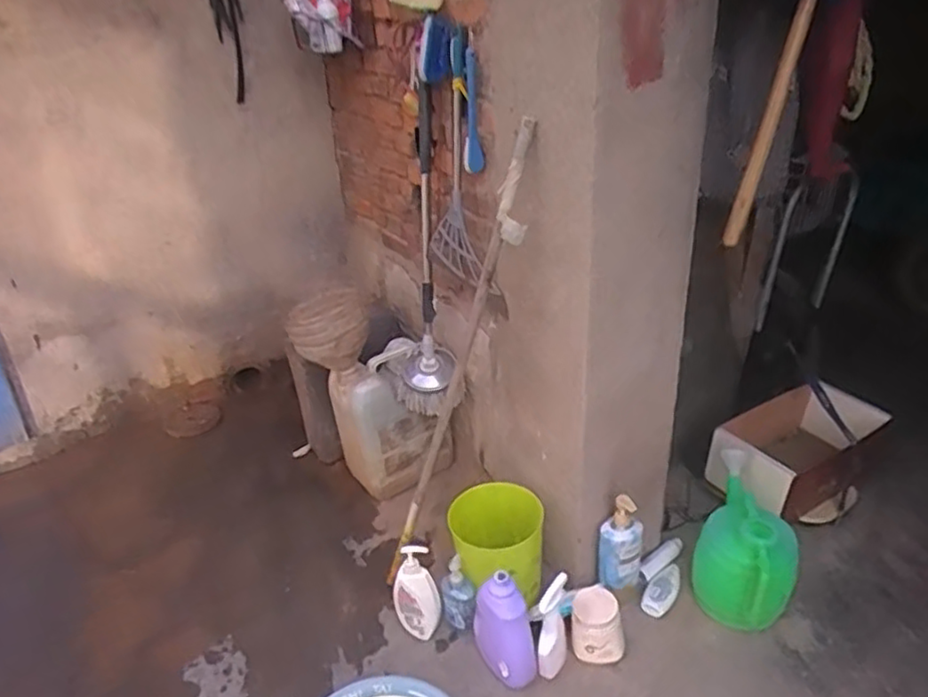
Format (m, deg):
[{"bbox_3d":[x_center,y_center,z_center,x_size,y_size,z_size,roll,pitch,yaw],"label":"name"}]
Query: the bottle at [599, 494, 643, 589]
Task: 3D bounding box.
[{"bbox_3d":[0.351,0.445,1.549,0.106,0.254,0.056,-5,18,-1],"label":"bottle"}]

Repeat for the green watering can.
[{"bbox_3d":[0.657,0.446,1.583,0.207,0.233,0.331,11,30,23],"label":"green watering can"}]

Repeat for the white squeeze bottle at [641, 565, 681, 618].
[{"bbox_3d":[0.481,0.580,1.632,0.064,0.048,0.168,19,34,34],"label":"white squeeze bottle"}]

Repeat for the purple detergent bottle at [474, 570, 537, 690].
[{"bbox_3d":[0.084,0.593,1.450,0.124,0.282,0.111,-6,26,-2],"label":"purple detergent bottle"}]

